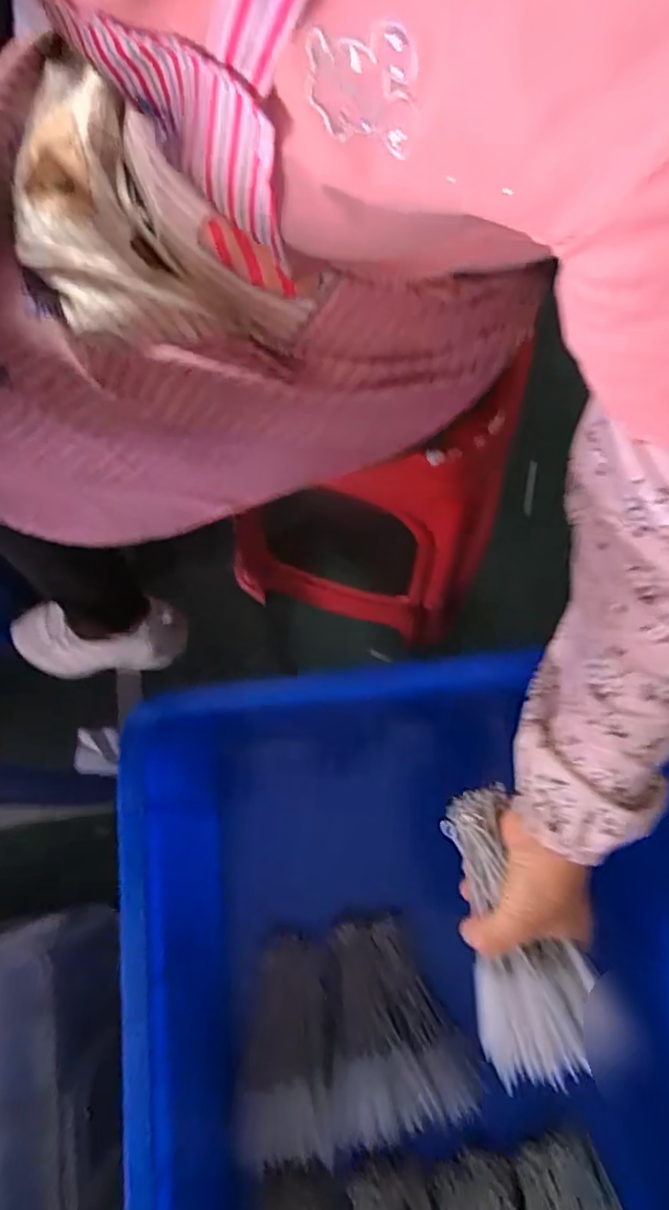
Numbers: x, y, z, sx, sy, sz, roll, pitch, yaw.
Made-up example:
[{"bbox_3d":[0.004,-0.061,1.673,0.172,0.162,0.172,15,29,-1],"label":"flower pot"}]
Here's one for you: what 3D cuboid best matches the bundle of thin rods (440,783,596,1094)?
[{"bbox_3d":[0.118,0.213,0.412,0.072,0.046,0.168,-9,64,-4],"label":"bundle of thin rods"}]

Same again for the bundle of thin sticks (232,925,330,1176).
[{"bbox_3d":[-0.046,0.408,0.574,0.082,0.040,0.172,2,45,0],"label":"bundle of thin sticks"}]

